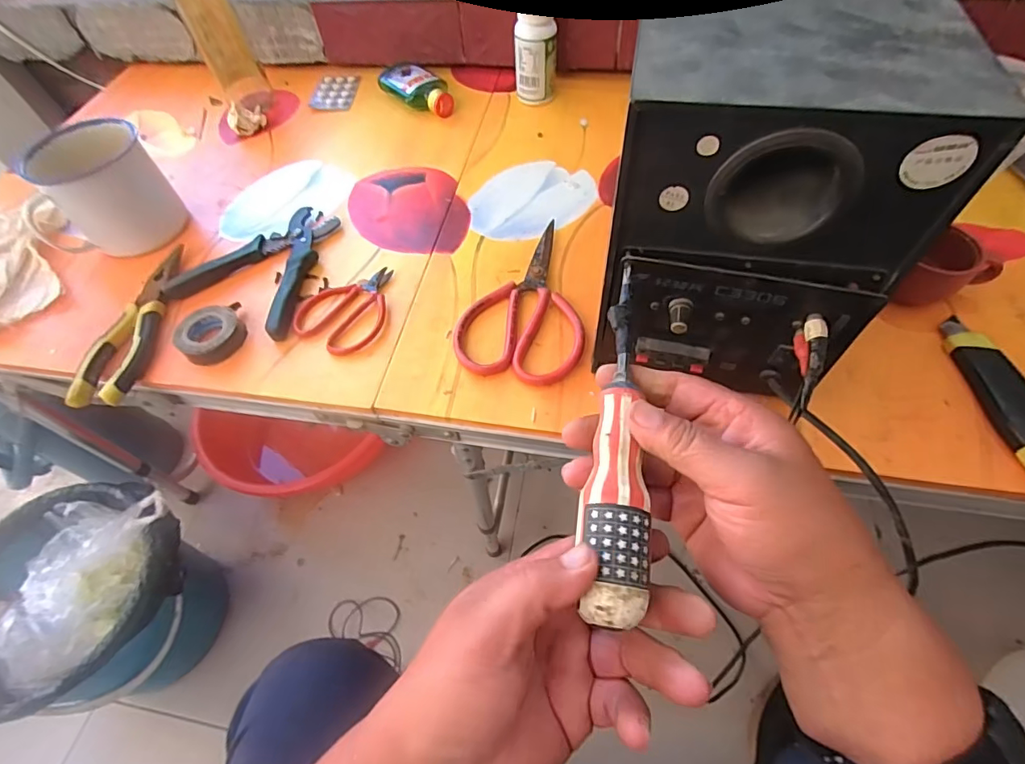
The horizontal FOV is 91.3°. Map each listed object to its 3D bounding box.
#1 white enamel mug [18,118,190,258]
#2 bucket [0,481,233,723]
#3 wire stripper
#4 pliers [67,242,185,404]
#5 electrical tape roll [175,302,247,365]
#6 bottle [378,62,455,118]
[{"bbox_3d":[-0.426,-0.190,0.518,0.089,0.106,0.129,33,66,22],"label":"white enamel mug"},{"bbox_3d":[-0.596,0.325,0.751,0.264,0.270,0.282,-2,58,3],"label":"bucket"},{"bbox_3d":[-0.238,-0.120,0.500,0.137,0.015,0.150,20,62,16],"label":"wire stripper"},{"bbox_3d":[-0.345,-0.056,0.466,0.049,0.015,0.180,4,58,7],"label":"pliers"},{"bbox_3d":[-0.270,-0.045,0.452,0.054,0.021,0.054,-2,58,3],"label":"electrical tape roll"},{"bbox_3d":[-0.119,-0.377,0.649,0.108,0.030,0.055,38,68,24],"label":"bottle"}]

